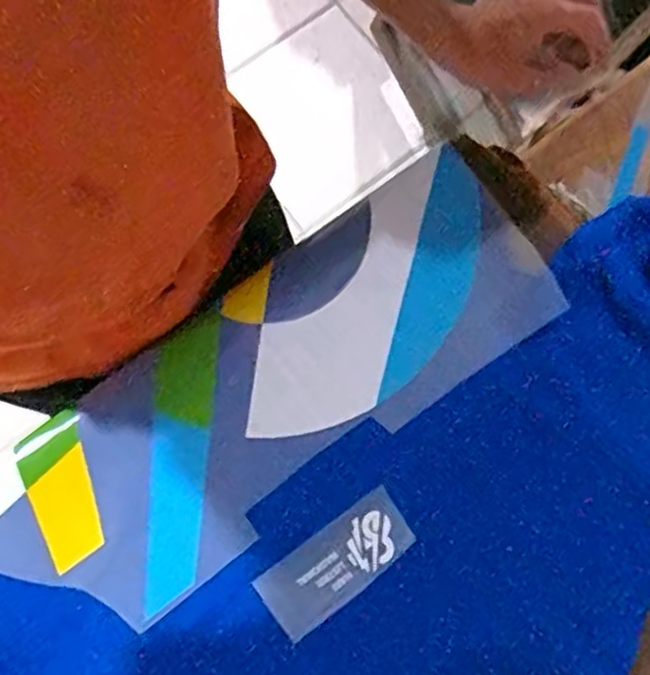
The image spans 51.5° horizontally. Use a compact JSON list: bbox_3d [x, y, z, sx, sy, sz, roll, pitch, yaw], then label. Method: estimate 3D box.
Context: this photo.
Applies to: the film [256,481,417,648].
[{"bbox_3d":[0.010,0.182,0.541,0.127,0.004,0.057,-35,82,-7],"label":"film"}]

